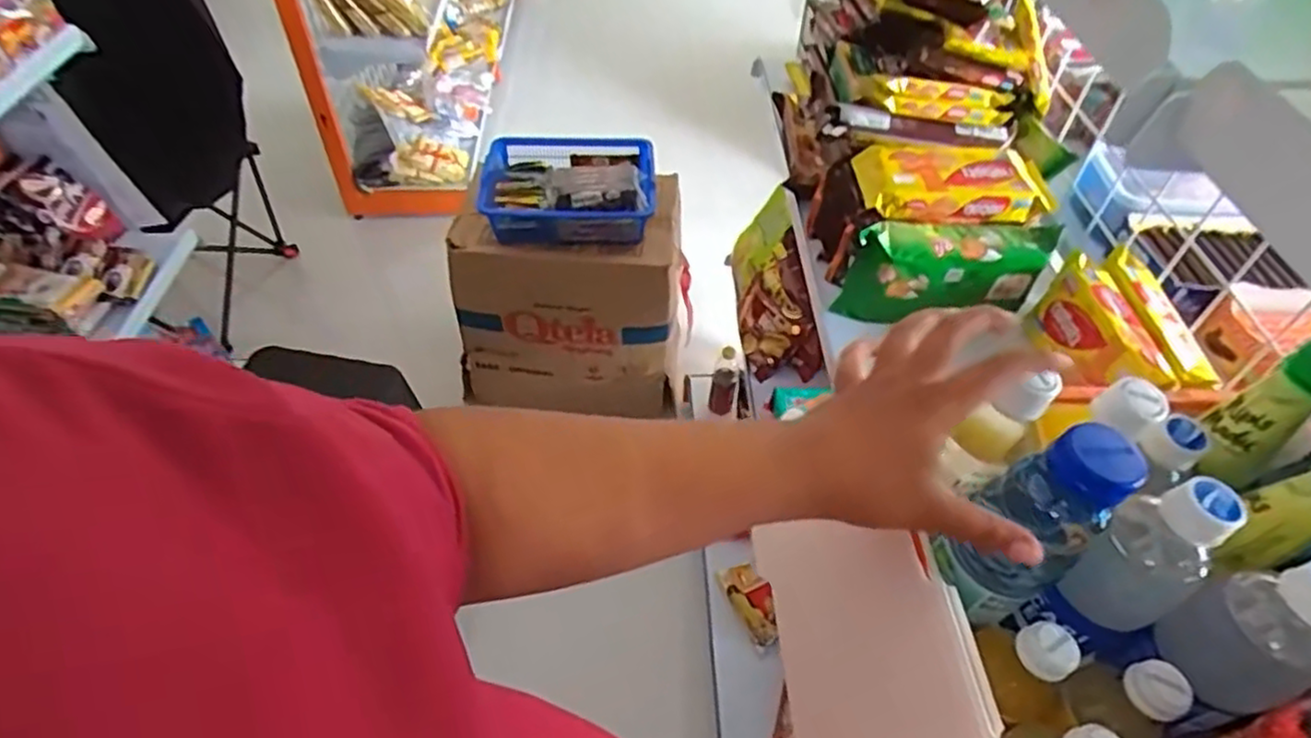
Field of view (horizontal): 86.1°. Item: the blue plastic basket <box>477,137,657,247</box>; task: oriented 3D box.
[{"bbox_3d":[-0.179,-0.382,1.423,0.351,0.128,0.277,3,48,-1],"label":"blue plastic basket"}]

